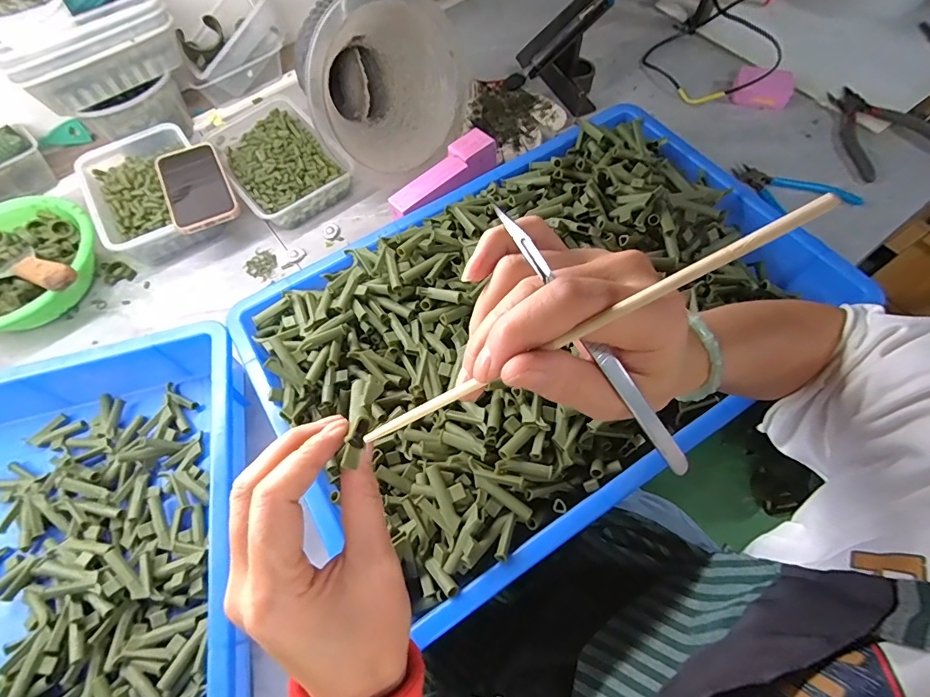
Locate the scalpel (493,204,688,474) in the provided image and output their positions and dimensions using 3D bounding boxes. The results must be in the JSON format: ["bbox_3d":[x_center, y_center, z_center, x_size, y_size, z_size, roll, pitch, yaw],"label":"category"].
[{"bbox_3d":[0.054,0.000,0.184,0.009,0.007,0.136,-42,103,-16],"label":"scalpel"}]

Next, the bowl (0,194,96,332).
[{"bbox_3d":[-0.565,-0.102,0.571,0.196,0.082,0.194,-1,63,3],"label":"bowl"}]

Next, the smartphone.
[{"bbox_3d":[-0.352,-0.213,0.590,0.077,0.012,0.154,-28,65,-10],"label":"smartphone"}]

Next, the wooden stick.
[{"bbox_3d":[0.031,0.000,0.172,0.191,0.008,0.006,-29,60,26],"label":"wooden stick"}]

